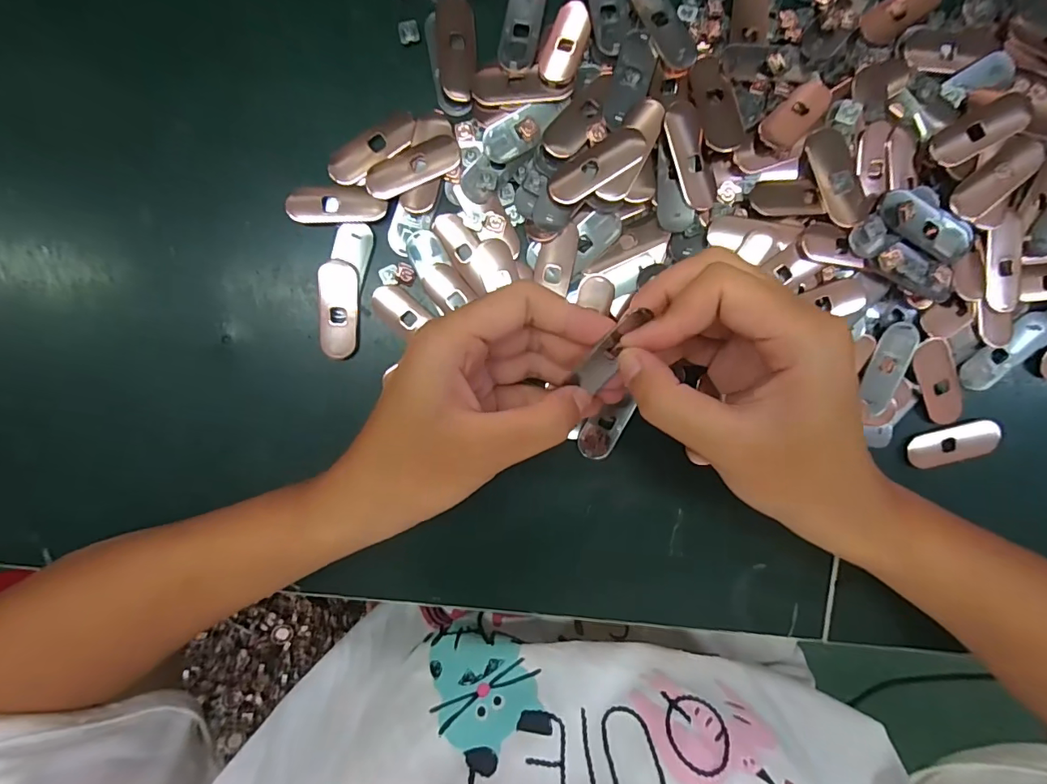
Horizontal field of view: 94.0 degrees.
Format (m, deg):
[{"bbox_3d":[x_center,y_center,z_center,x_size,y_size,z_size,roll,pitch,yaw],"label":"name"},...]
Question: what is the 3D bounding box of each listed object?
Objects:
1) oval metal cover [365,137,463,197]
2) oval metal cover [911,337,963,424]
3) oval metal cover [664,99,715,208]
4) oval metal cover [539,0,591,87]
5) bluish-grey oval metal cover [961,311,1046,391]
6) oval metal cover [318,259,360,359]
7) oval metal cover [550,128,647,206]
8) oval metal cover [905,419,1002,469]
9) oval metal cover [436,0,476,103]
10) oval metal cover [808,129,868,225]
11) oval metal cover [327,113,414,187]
[{"bbox_3d":[-0.056,-0.114,0.247,0.050,0.004,0.017,-22,93,1],"label":"oval metal cover"},{"bbox_3d":[0.218,-0.006,0.256,0.021,0.004,0.051,-30,105,2],"label":"oval metal cover"},{"bbox_3d":[0.081,-0.116,0.238,0.018,0.006,0.051,-19,93,1],"label":"oval metal cover"},{"bbox_3d":[0.021,-0.173,0.242,0.018,0.004,0.043,20,93,-1],"label":"oval metal cover"},{"bbox_3d":[0.257,-0.021,0.259,0.022,0.007,0.051,43,92,-2],"label":"bluish-grey oval metal cover"},{"bbox_3d":[-0.096,-0.043,0.252,0.020,0.004,0.049,3,93,0],"label":"oval metal cover"},{"bbox_3d":[0.035,-0.111,0.240,0.050,0.007,0.020,-30,93,2],"label":"oval metal cover"},{"bbox_3d":[0.231,0.028,0.262,0.047,0.004,0.018,-16,93,1],"label":"oval metal cover"},{"bbox_3d":[-0.034,-0.174,0.245,0.019,0.004,0.052,-3,93,0],"label":"oval metal cover"},{"bbox_3d":[0.153,-0.104,0.237,0.019,0.005,0.048,-17,93,1],"label":"oval metal cover"},{"bbox_3d":[-0.078,-0.125,0.250,0.049,0.004,0.020,-33,93,2],"label":"oval metal cover"}]

